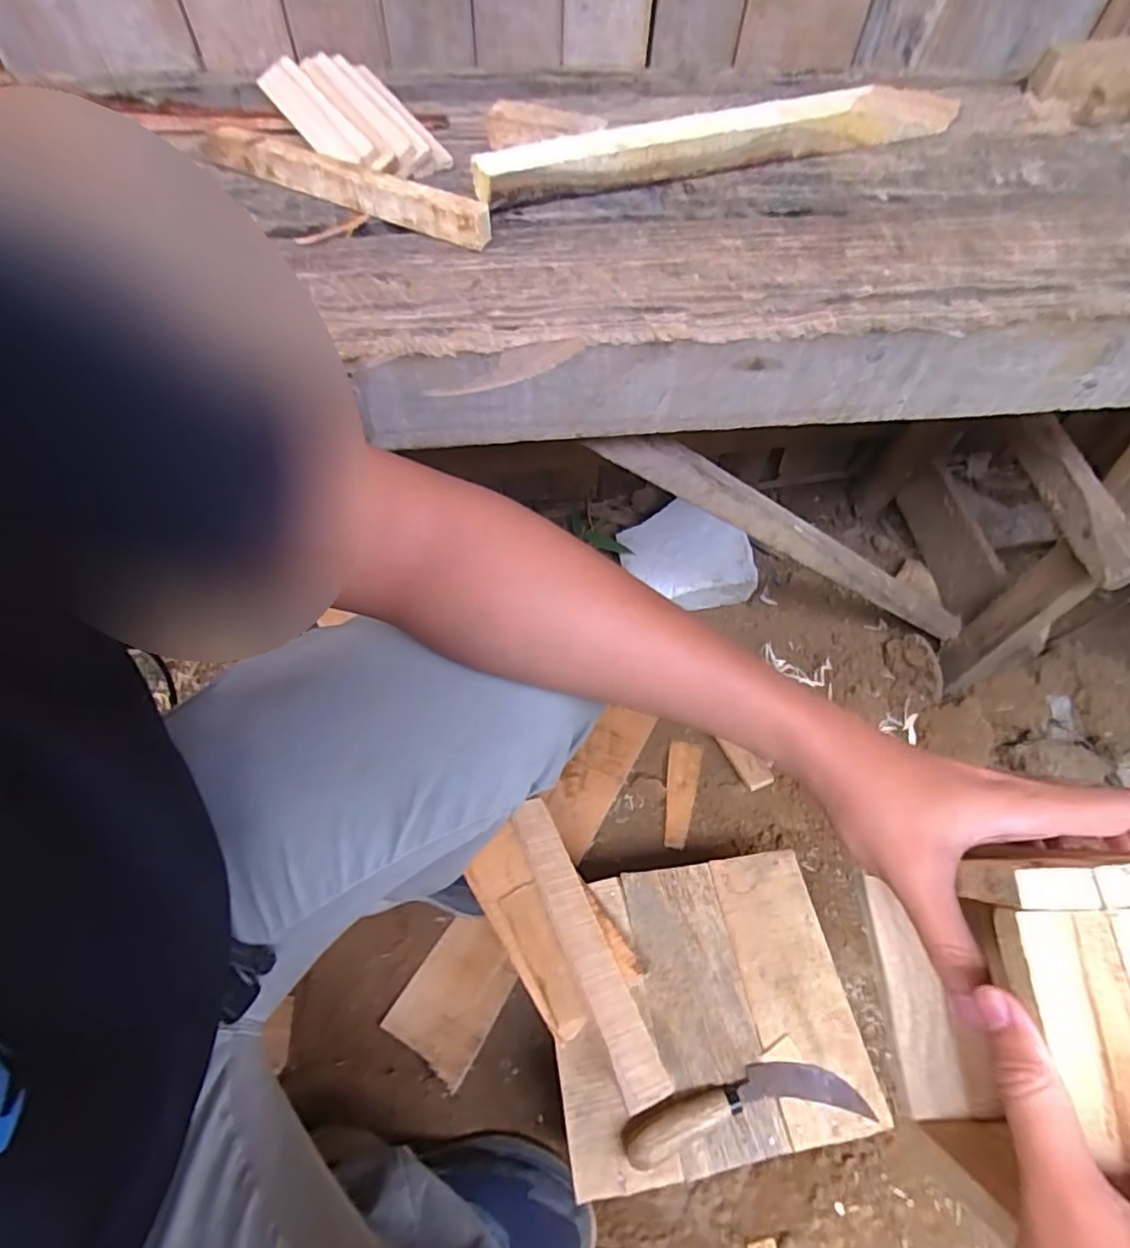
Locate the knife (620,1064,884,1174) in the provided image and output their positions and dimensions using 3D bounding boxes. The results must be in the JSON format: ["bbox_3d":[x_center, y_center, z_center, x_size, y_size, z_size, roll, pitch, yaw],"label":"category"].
[{"bbox_3d":[0.152,0.408,0.517,0.208,0.030,0.047,-9,60,-4],"label":"knife"}]

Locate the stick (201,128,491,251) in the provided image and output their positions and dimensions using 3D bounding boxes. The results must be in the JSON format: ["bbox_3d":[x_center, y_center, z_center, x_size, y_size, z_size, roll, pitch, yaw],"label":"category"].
[{"bbox_3d":[-0.147,-0.288,0.398,0.218,0.025,0.020,25,63,15],"label":"stick"}]

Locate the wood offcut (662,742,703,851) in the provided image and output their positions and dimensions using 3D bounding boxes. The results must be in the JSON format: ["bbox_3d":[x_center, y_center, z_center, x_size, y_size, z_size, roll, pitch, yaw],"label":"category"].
[{"bbox_3d":[0.152,0.218,0.804,0.041,0.012,0.153,12,47,8],"label":"wood offcut"}]

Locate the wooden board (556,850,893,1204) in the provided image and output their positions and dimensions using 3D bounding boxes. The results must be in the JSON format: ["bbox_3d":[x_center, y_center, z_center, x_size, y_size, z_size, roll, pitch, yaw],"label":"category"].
[{"bbox_3d":[0.125,0.351,0.570,0.267,0.023,0.232,-9,60,-4],"label":"wooden board"}]

